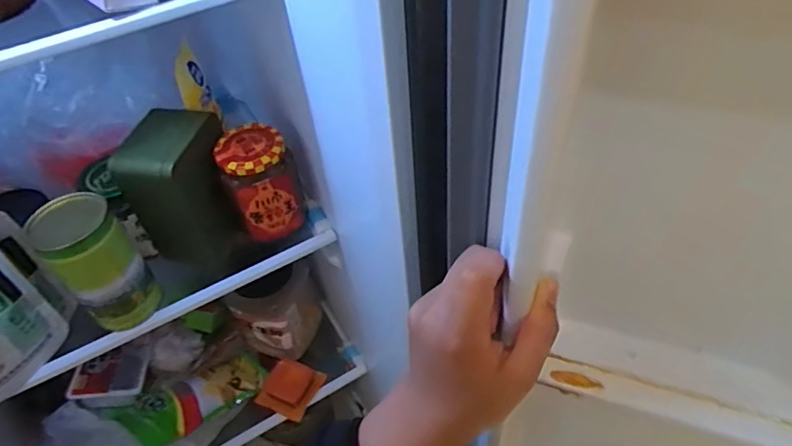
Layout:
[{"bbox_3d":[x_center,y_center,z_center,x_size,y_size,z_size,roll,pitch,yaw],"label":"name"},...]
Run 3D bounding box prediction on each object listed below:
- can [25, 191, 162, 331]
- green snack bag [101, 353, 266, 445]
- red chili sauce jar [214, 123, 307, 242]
[{"bbox_3d":[-0.269,0.036,0.479,0.063,0.117,0.062,-3,48,3],"label":"can"},{"bbox_3d":[-0.273,0.238,0.725,0.193,0.038,0.082,-19,46,-38],"label":"green snack bag"},{"bbox_3d":[-0.132,-0.038,0.533,0.066,0.112,0.063,-3,48,3],"label":"red chili sauce jar"}]

